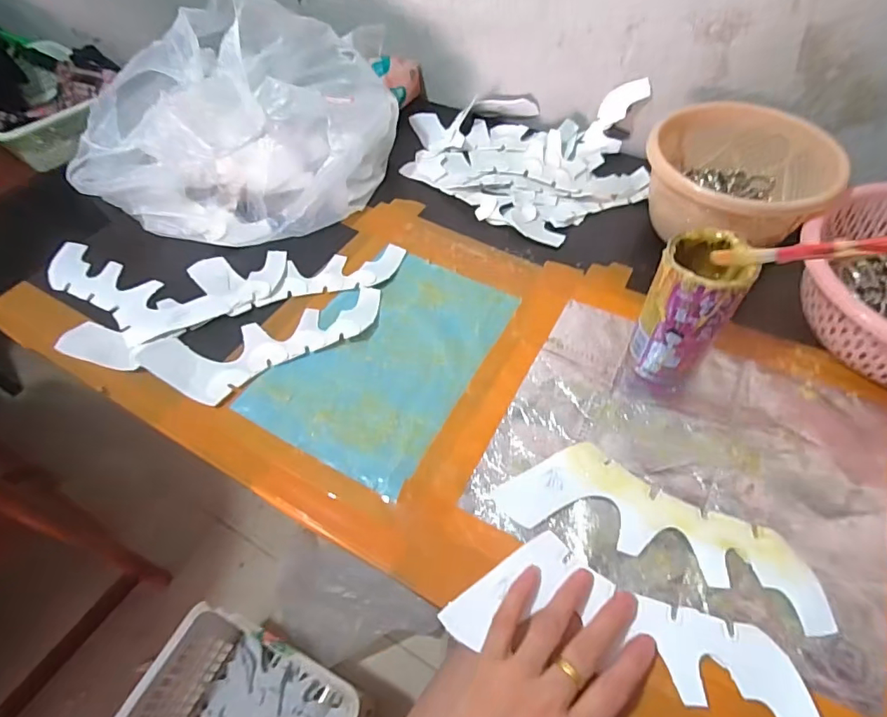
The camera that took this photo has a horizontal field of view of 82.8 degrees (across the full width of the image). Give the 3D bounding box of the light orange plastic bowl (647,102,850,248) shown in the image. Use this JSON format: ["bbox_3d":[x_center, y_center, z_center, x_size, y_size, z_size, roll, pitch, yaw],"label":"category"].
[{"bbox_3d":[0.293,-0.176,0.530,0.158,0.104,0.171,0,54,0],"label":"light orange plastic bowl"}]

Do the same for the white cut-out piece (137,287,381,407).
[{"bbox_3d":[-0.166,-0.023,0.488,0.219,0.005,0.088,-27,58,-17],"label":"white cut-out piece"}]

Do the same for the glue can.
[{"bbox_3d":[0.202,-0.040,0.419,0.065,0.118,0.065,0,54,0],"label":"glue can"}]

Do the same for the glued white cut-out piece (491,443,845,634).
[{"bbox_3d":[0.158,0.120,0.373,0.226,0.006,0.073,18,60,13],"label":"glued white cut-out piece"}]

